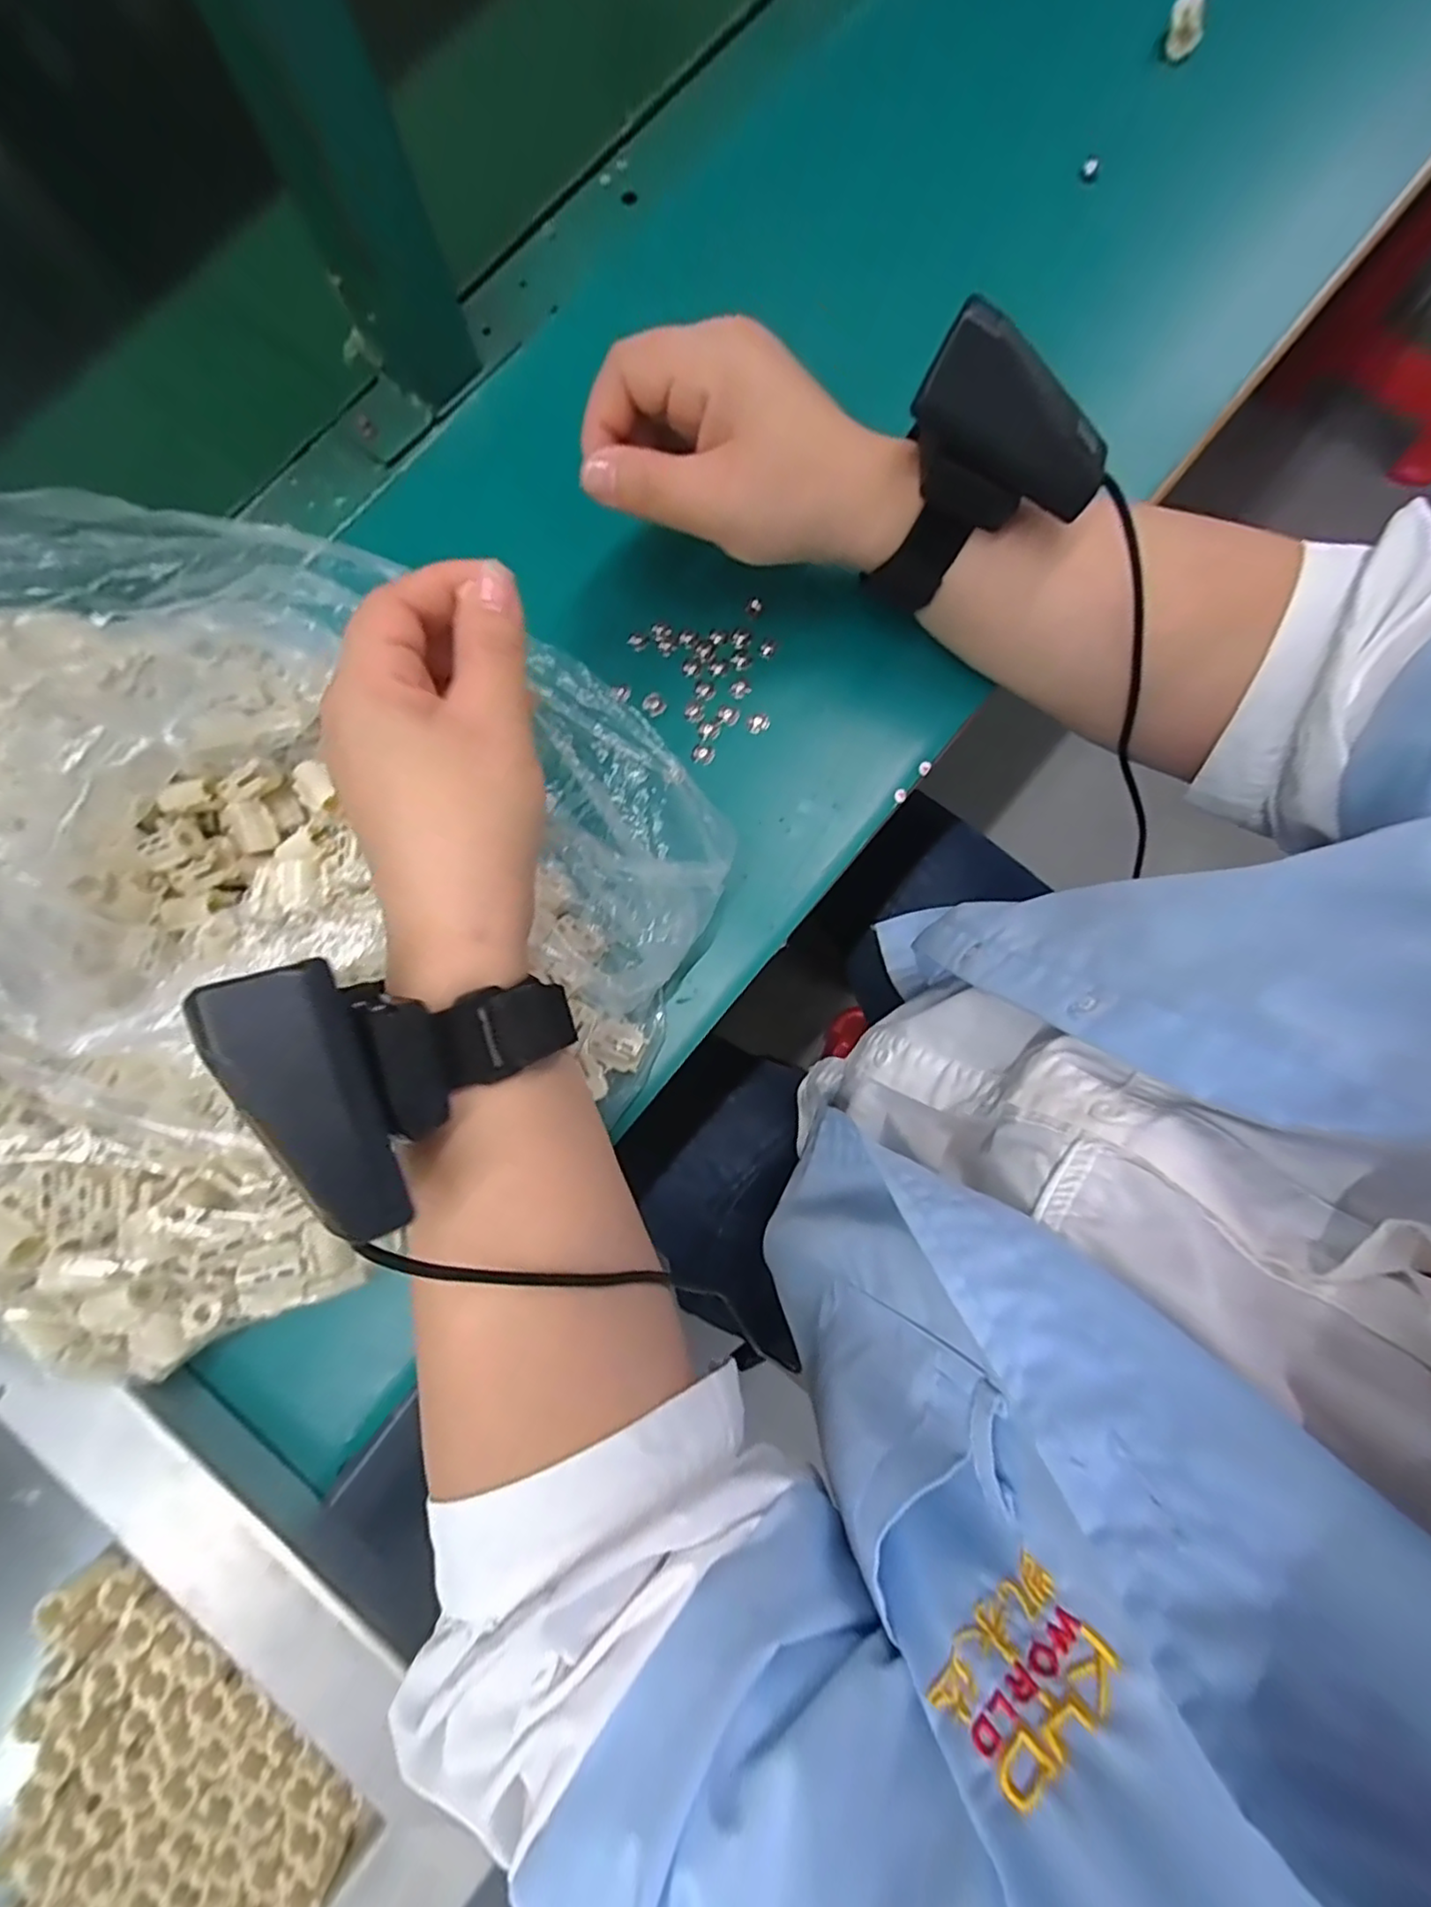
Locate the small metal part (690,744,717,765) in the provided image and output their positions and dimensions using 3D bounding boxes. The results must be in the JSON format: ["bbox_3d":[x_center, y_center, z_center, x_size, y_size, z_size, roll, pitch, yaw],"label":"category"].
[{"bbox_3d":[-0.006,-0.094,0.304,0.011,0.004,0.010,0,79,1],"label":"small metal part"}]

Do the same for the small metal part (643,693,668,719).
[{"bbox_3d":[-0.030,-0.120,0.309,0.011,0.004,0.011,0,79,1],"label":"small metal part"}]

